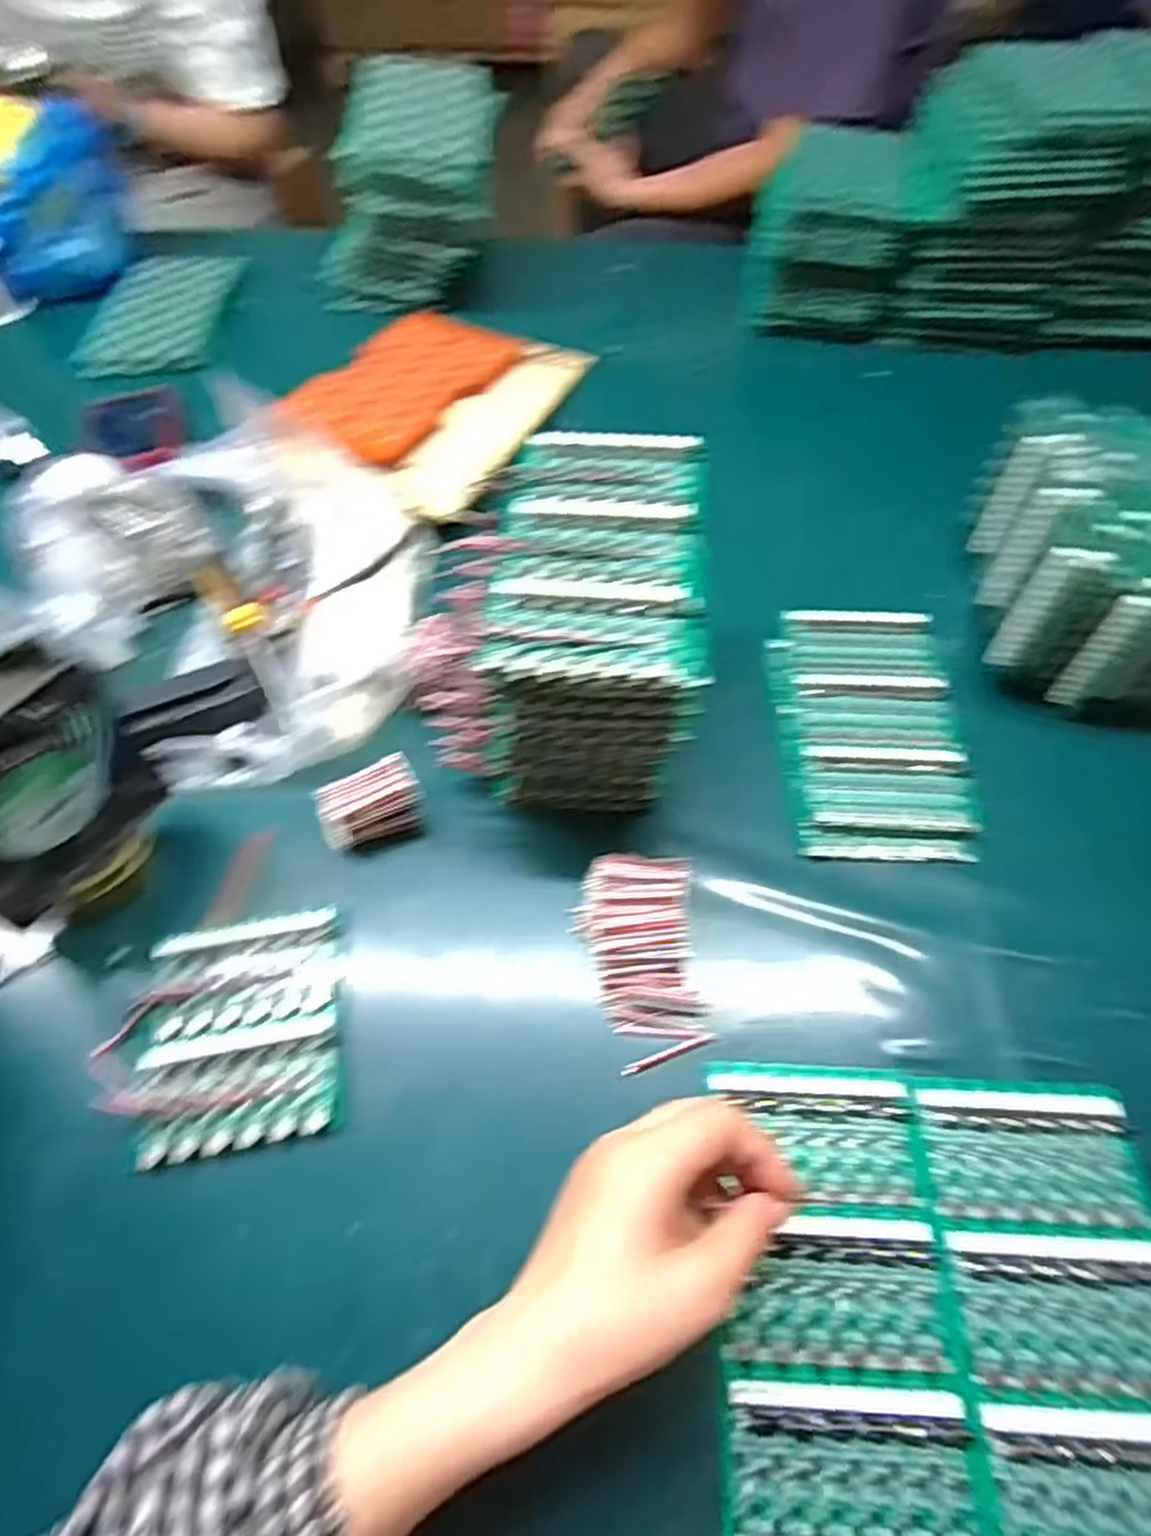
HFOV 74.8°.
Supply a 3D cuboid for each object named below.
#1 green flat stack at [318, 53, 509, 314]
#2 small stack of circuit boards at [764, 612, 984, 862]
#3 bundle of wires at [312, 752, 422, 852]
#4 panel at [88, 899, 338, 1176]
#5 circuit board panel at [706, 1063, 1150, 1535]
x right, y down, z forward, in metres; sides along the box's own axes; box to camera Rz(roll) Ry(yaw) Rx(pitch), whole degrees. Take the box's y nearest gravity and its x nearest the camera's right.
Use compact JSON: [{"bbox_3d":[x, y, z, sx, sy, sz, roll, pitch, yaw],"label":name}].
[{"bbox_3d":[-0.173,-0.615,0.813,0.183,0.163,0.155,5,57,4],"label":"green flat stack"},{"bbox_3d":[0.203,-0.032,0.525,0.119,0.015,0.202,2,57,3],"label":"small stack of circuit boards"},{"bbox_3d":[-0.131,0.028,0.492,0.064,0.041,0.041,-25,60,-14],"label":"bundle of wires"},{"bbox_3d":[-0.190,0.142,0.412,0.119,0.017,0.123,-10,58,-5],"label":"panel"},{"bbox_3d":[0.170,0.239,0.344,0.204,0.015,0.185,3,59,4],"label":"circuit board panel"}]

